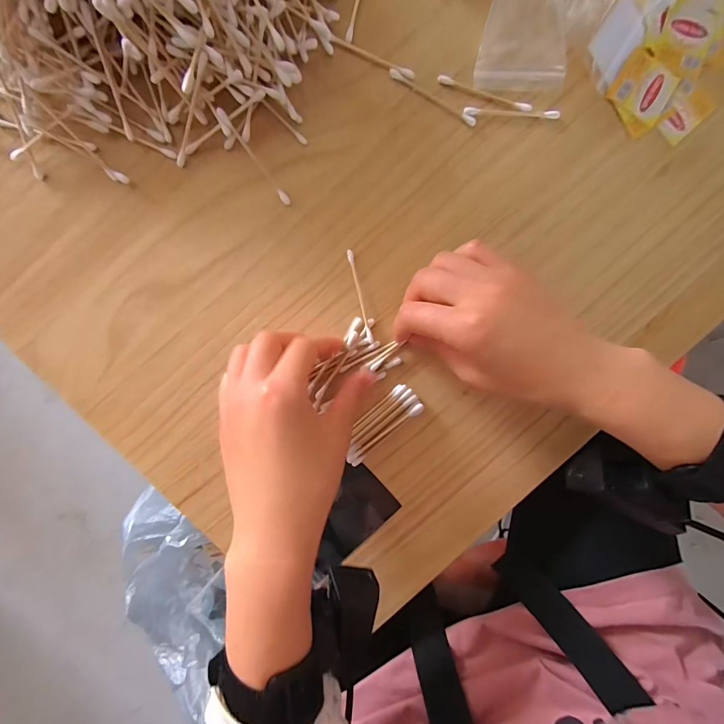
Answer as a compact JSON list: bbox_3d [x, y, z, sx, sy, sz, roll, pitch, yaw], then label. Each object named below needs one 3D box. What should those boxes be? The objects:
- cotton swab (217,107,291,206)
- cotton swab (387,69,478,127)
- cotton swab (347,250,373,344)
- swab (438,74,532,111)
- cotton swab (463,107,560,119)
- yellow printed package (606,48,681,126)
[{"bbox_3d":[-0.074,-0.141,0.257,0.005,0.005,0.070,-38,111,2],"label":"cotton swab"},{"bbox_3d":[0.051,-0.189,0.264,0.069,0.004,0.005,28,94,-4],"label":"cotton swab"},{"bbox_3d":[-0.001,-0.049,0.277,0.004,0.007,0.070,-14,96,-1],"label":"cotton swab"},{"bbox_3d":[0.089,-0.193,0.265,0.070,0.004,0.006,16,95,-3],"label":"swab"},{"bbox_3d":[0.108,-0.180,0.267,0.069,0.004,0.006,0,95,-2],"label":"cotton swab"},{"bbox_3d":[0.205,-0.200,0.267,0.041,0.004,0.040,29,94,-4],"label":"yellow printed package"}]

